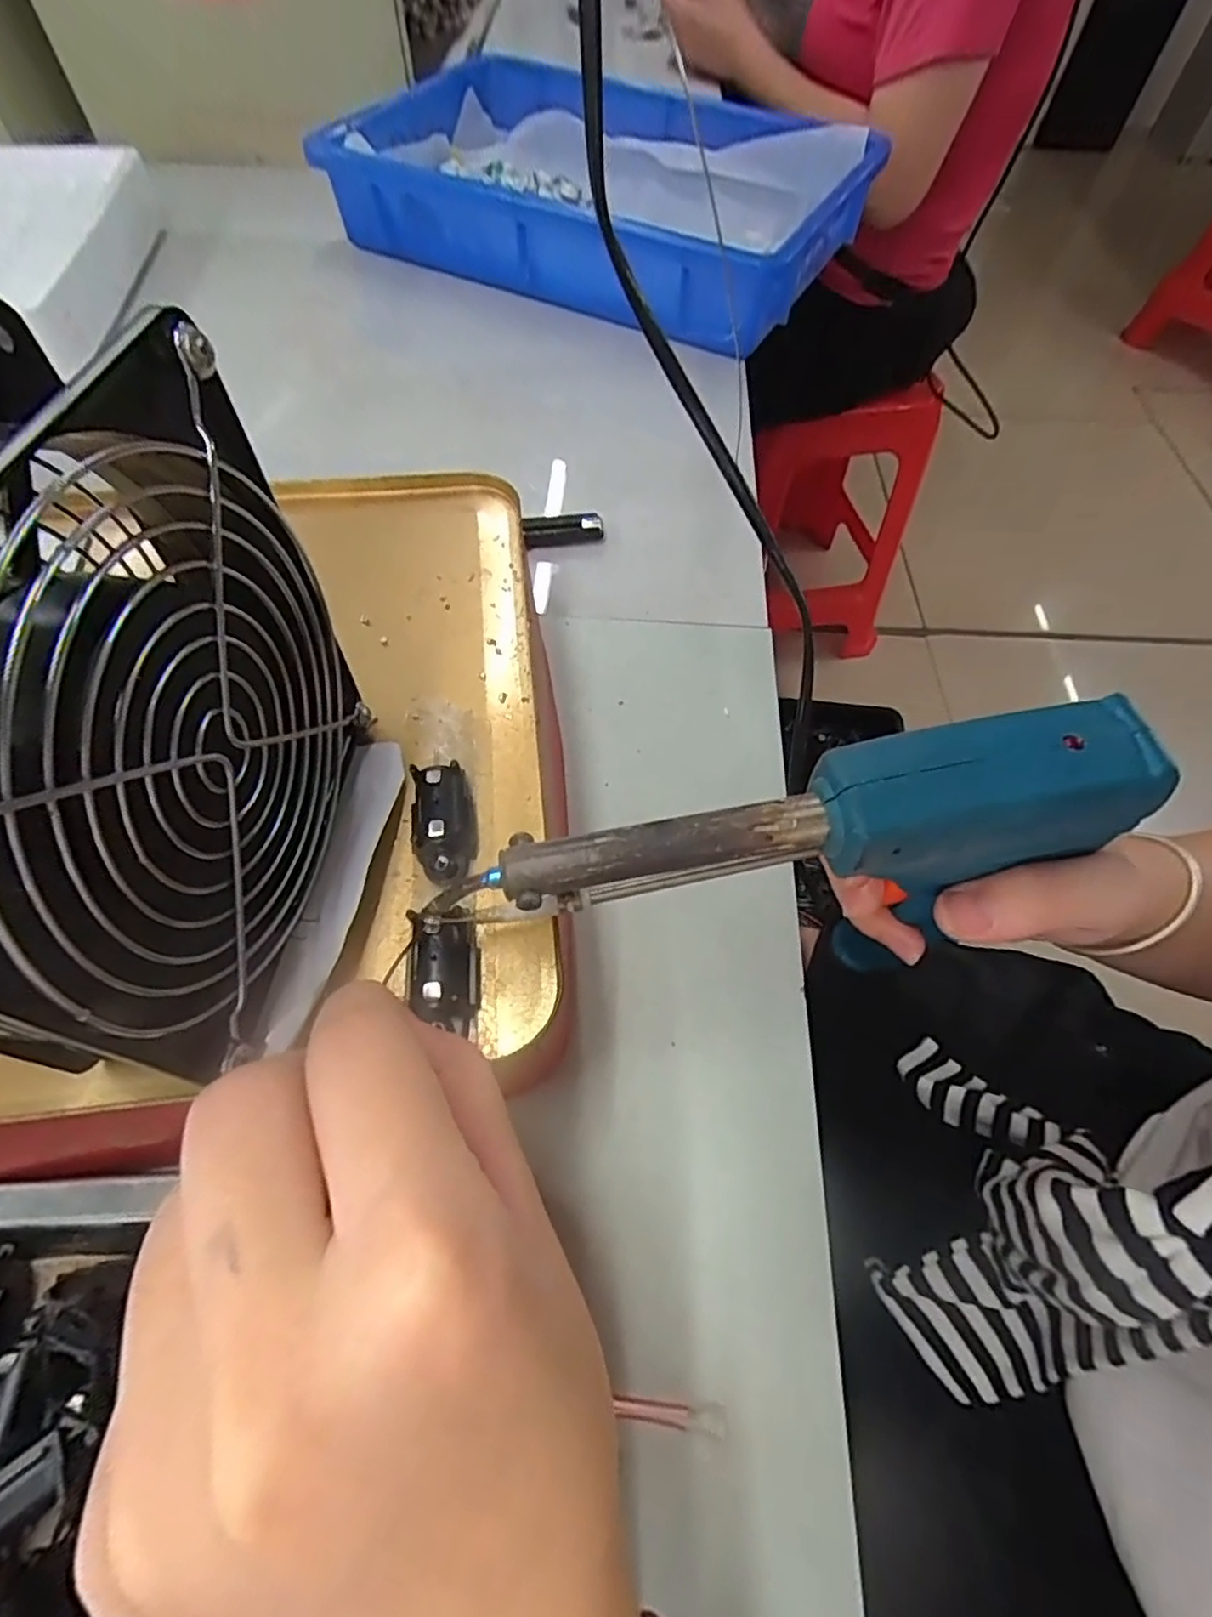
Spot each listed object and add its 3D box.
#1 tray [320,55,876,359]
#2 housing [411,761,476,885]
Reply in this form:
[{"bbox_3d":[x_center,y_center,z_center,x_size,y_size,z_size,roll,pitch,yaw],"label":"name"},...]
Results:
[{"bbox_3d":[0.000,-0.476,0.515,0.357,0.064,0.249,24,62,11],"label":"tray"},{"bbox_3d":[-0.048,0.003,0.193,0.017,0.011,0.035,-6,74,-6],"label":"housing"}]

